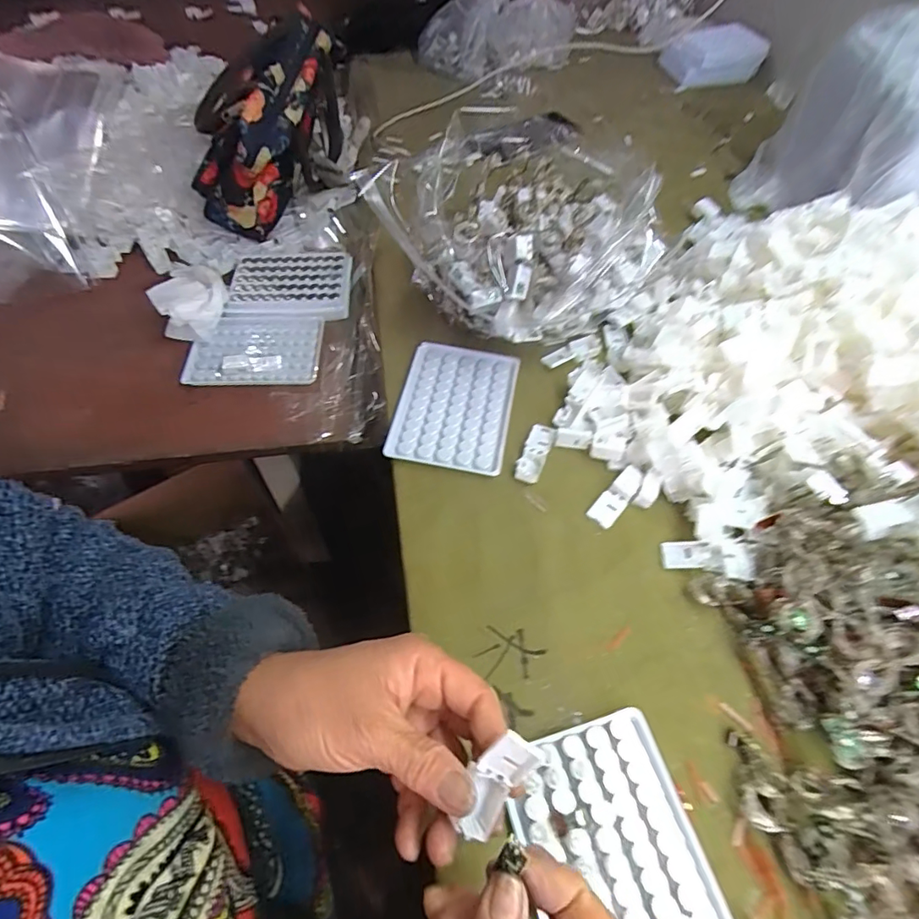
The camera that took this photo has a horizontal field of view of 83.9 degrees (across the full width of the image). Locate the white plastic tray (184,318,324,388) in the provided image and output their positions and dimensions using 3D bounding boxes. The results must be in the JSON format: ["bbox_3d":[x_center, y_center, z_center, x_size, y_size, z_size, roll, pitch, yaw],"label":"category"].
[{"bbox_3d":[-0.209,-0.111,0.525,0.129,0.016,0.083,-4,56,-2],"label":"white plastic tray"}]

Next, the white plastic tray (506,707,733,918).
[{"bbox_3d":[0.085,0.214,0.272,0.092,0.015,0.129,-16,57,-9],"label":"white plastic tray"}]

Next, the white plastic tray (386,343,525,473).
[{"bbox_3d":[-0.002,-0.048,0.441,0.094,0.010,0.127,8,57,7],"label":"white plastic tray"}]

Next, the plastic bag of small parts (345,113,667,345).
[{"bbox_3d":[0.053,-0.187,0.450,0.188,0.138,0.182,34,62,19],"label":"plastic bag of small parts"}]

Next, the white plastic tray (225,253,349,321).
[{"bbox_3d":[-0.184,-0.190,0.564,0.124,0.020,0.091,-2,56,0],"label":"white plastic tray"}]

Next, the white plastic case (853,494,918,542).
[{"bbox_3d":[0.276,0.031,0.316,0.056,0.014,0.020,-23,55,15],"label":"white plastic case"}]

